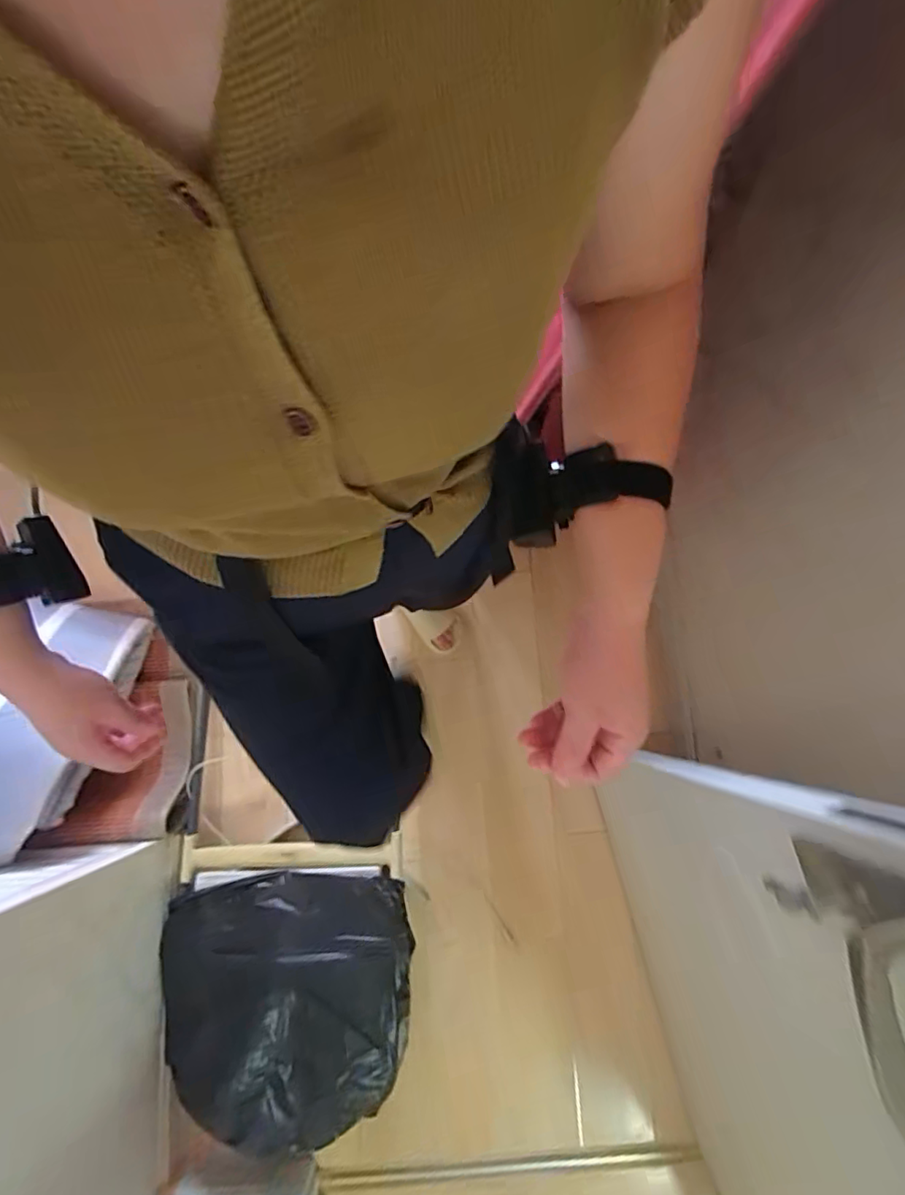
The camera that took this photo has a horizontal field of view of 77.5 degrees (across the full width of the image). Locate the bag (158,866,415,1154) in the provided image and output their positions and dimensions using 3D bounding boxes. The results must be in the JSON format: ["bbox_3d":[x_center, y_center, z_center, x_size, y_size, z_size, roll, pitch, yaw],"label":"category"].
[{"bbox_3d":[-0.314,0.769,1.063,0.467,0.087,0.432,-8,80,-2],"label":"bag"}]

